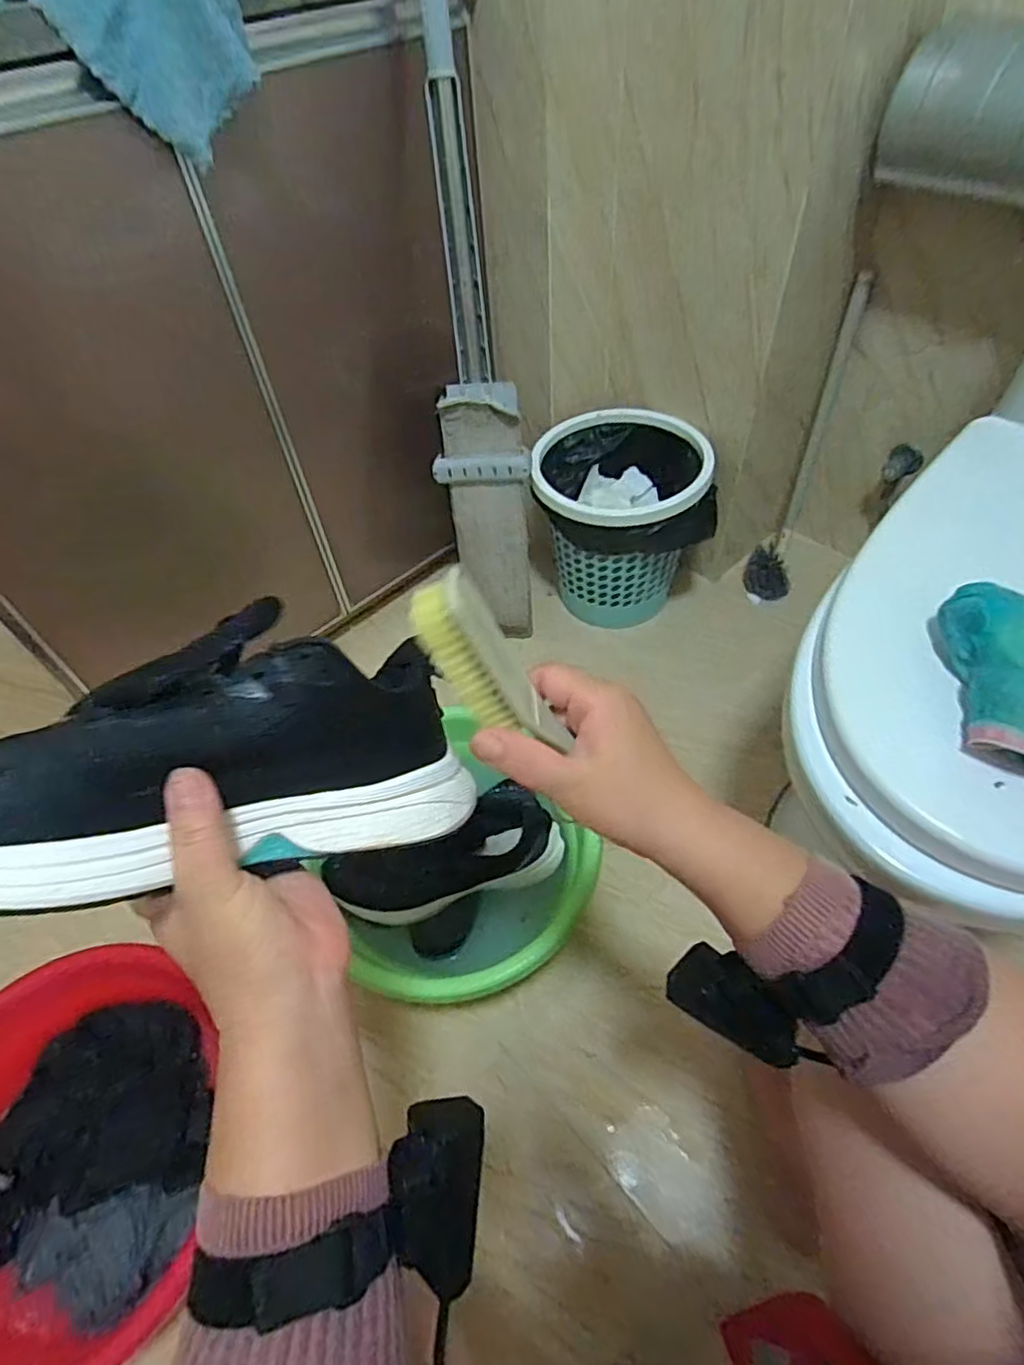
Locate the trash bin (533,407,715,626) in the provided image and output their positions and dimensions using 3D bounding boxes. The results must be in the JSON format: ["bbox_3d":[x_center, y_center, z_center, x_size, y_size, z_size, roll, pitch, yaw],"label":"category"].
[{"bbox_3d":[0.166,-0.254,1.060,0.255,0.266,0.215,-5,51,1],"label":"trash bin"}]

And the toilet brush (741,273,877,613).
[{"bbox_3d":[0.476,-0.369,1.060,0.076,0.498,0.076,18,33,18],"label":"toilet brush"}]

